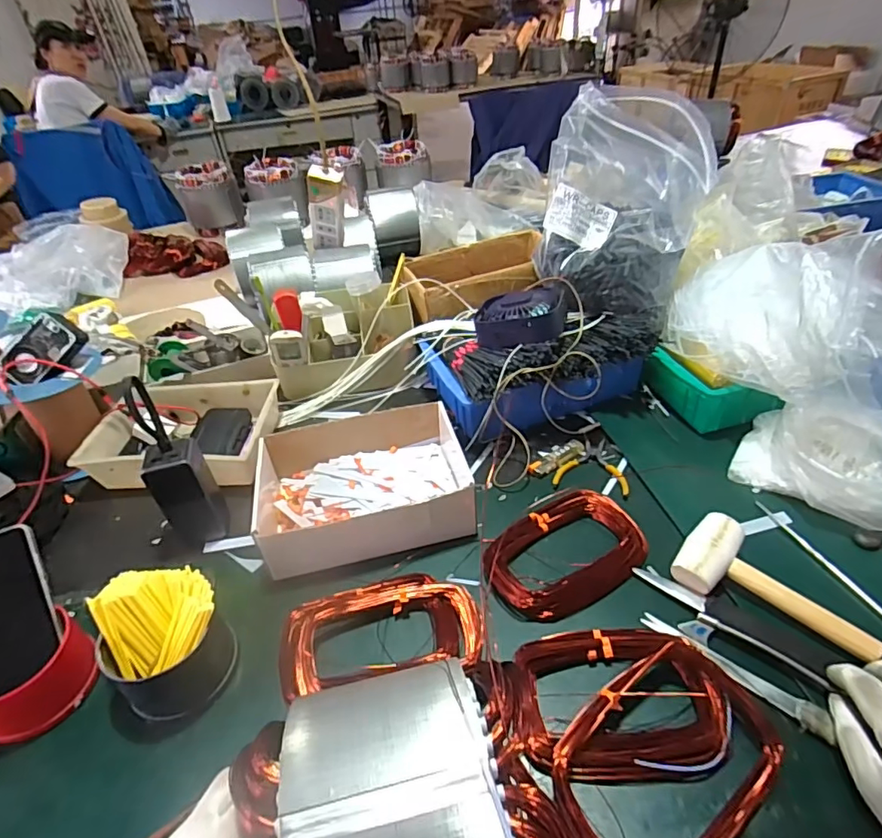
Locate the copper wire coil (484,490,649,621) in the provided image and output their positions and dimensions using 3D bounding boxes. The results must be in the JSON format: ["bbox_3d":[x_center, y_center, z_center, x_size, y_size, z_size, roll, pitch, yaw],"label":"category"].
[{"bbox_3d":[0.132,0.141,0.571,0.169,0.027,0.121,-26,44,-23],"label":"copper wire coil"}]

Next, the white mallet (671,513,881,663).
[{"bbox_3d":[0.323,0.163,0.505,0.175,0.050,0.077,24,48,31],"label":"white mallet"}]

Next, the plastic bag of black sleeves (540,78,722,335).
[{"bbox_3d":[0.249,-0.290,0.726,0.213,0.255,0.172,20,45,27],"label":"plastic bag of black sleeves"}]

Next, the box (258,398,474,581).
[{"bbox_3d":[-0.093,0.081,0.643,0.252,0.067,0.195,-11,40,-7],"label":"box"}]

